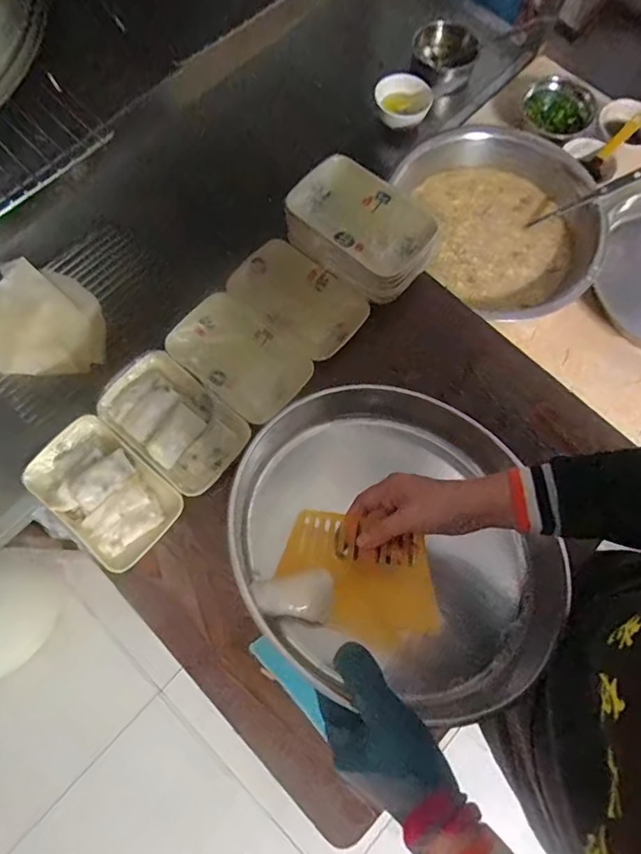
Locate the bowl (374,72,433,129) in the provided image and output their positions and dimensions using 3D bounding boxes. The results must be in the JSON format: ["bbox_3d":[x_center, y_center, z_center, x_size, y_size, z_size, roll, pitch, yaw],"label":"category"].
[{"bbox_3d":[0.164,-0.641,0.933,0.100,0.037,0.103,0,74,0],"label":"bowl"}]

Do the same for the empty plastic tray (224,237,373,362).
[{"bbox_3d":[-0.032,-0.182,0.671,0.185,0.018,0.117,40,78,10],"label":"empty plastic tray"}]

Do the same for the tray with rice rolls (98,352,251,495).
[{"bbox_3d":[-0.190,-0.011,0.610,0.184,0.021,0.118,39,77,10],"label":"tray with rice rolls"}]

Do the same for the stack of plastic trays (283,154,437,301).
[{"bbox_3d":[0.057,-0.267,0.649,0.194,0.065,0.139,36,77,9],"label":"stack of plastic trays"}]

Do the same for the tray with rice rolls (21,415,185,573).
[{"bbox_3d":[-0.270,0.073,0.578,0.189,0.035,0.118,39,78,10],"label":"tray with rice rolls"}]

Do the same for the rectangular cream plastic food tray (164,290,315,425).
[{"bbox_3d":[-0.112,-0.096,0.648,0.185,0.022,0.118,39,78,10],"label":"rectangular cream plastic food tray"}]

